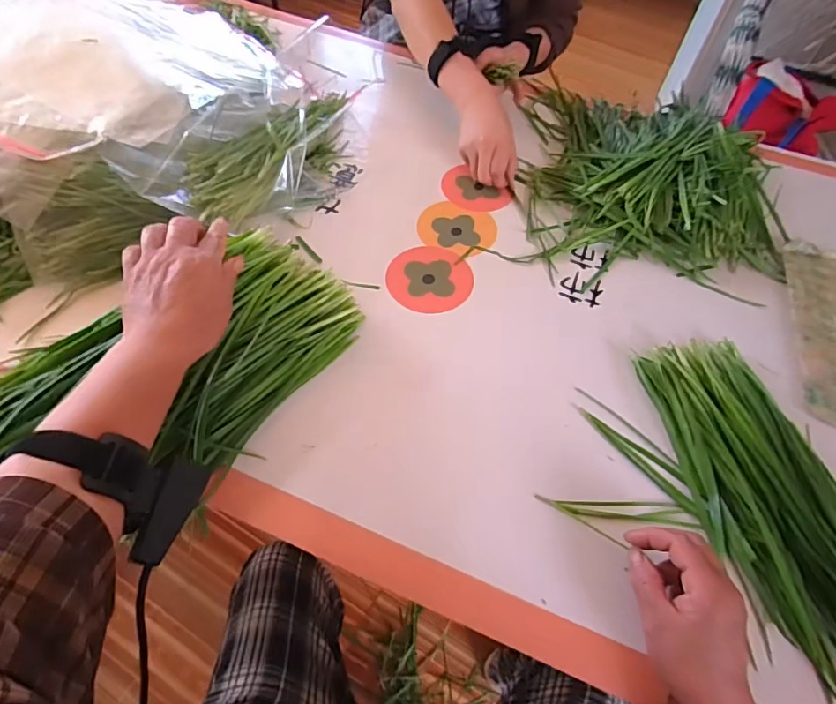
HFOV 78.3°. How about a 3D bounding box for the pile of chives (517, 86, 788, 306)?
[{"bbox_3d":[0.306,-0.258,0.681,0.316,0.069,0.387,4,55,-2],"label":"pile of chives"}]

